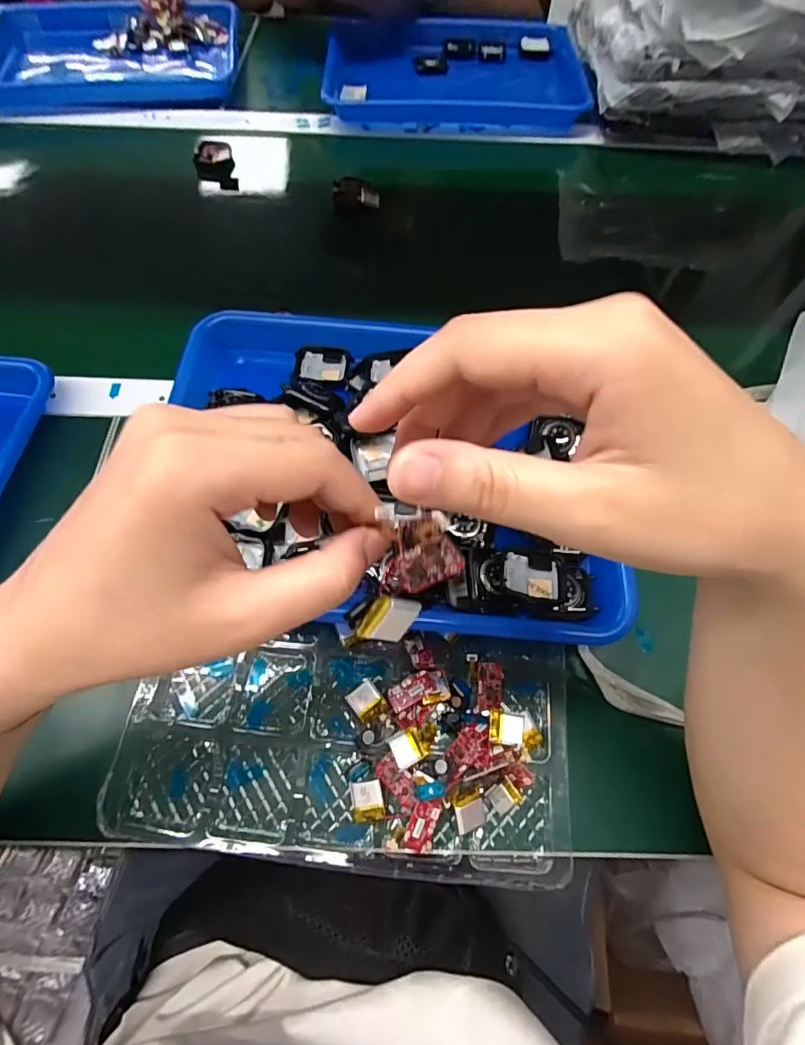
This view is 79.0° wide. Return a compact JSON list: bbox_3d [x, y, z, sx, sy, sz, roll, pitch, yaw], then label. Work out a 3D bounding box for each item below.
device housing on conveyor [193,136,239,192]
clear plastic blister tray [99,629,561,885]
[{"bbox_3d":[-0.217,-0.414,0.565,0.043,0.042,0.032,-13,65,-8],"label":"device housing on conveyor"},{"bbox_3d":[-0.033,0.127,0.292,0.257,0.021,0.127,5,64,2],"label":"clear plastic blister tray"}]

